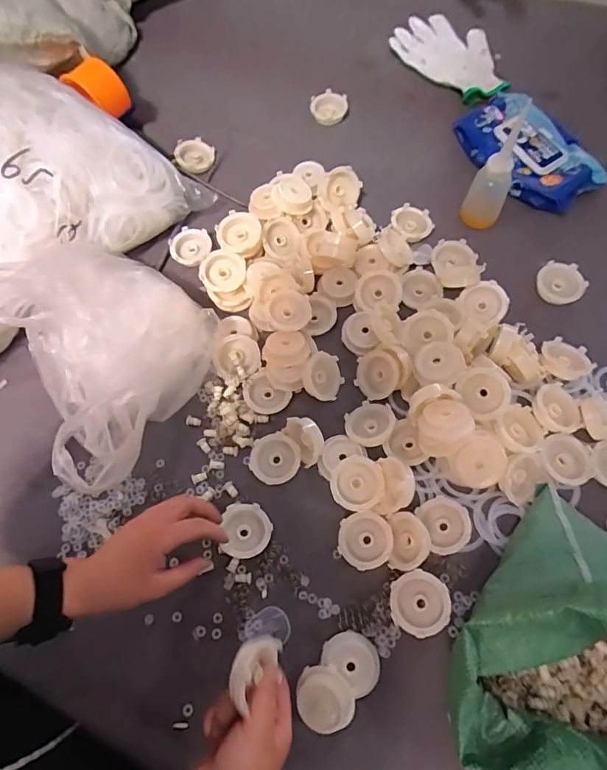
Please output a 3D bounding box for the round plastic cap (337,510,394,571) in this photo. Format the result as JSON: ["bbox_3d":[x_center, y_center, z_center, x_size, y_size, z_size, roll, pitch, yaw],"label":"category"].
[{"bbox_3d":[0.062,0.158,0.469,0.054,0.022,0.053,-1,69,2],"label":"round plastic cap"}]

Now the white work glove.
[{"bbox_3d":[0.239,-0.514,0.726,0.126,0.028,0.209,-39,72,-11],"label":"white work glove"}]

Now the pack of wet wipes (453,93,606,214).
[{"bbox_3d":[0.308,-0.321,0.632,0.129,0.045,0.197,-29,70,-8],"label":"pack of wet wipes"}]

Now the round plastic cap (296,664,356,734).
[{"bbox_3d":[0.020,0.284,0.418,0.048,0.022,0.053,-17,69,-4],"label":"round plastic cap"}]

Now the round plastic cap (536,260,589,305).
[{"bbox_3d":[0.313,-0.124,0.564,0.054,0.018,0.051,14,91,17],"label":"round plastic cap"}]

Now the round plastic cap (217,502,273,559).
[{"bbox_3d":[-0.059,0.149,0.474,0.052,0.025,0.053,-1,68,2],"label":"round plastic cap"}]

